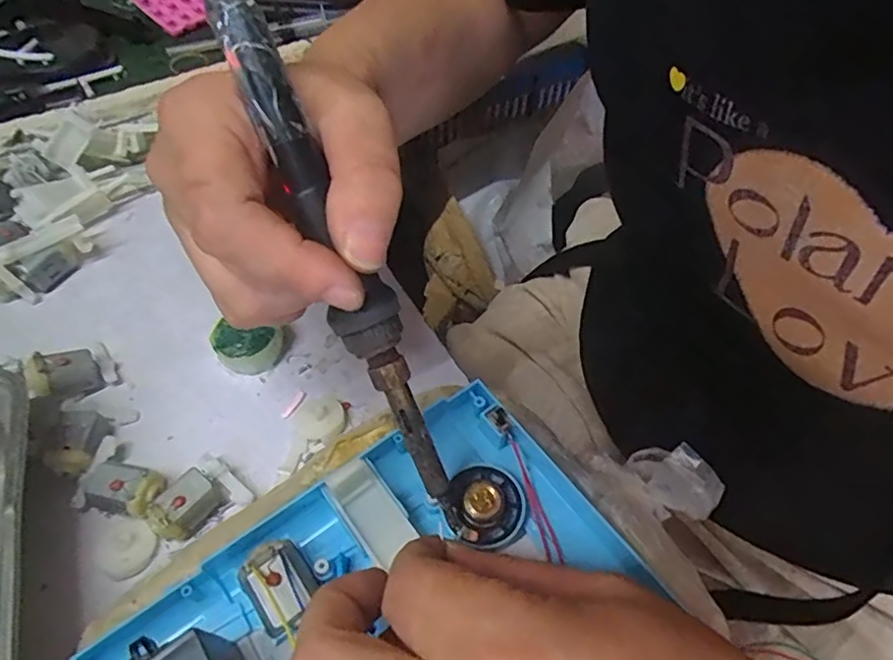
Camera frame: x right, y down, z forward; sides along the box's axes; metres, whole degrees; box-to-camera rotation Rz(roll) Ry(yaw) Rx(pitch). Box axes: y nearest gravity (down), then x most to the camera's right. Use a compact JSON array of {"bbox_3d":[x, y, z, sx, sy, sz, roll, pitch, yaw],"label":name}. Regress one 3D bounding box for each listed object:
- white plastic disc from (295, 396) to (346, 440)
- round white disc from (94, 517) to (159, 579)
[{"bbox_3d":[-0.059,0.041,0.274,0.022,0.007,0.025,-30,60,-21],"label":"white plastic disc"},{"bbox_3d":[-0.130,0.088,0.237,0.022,0.007,0.022,1,53,-1],"label":"round white disc"}]

